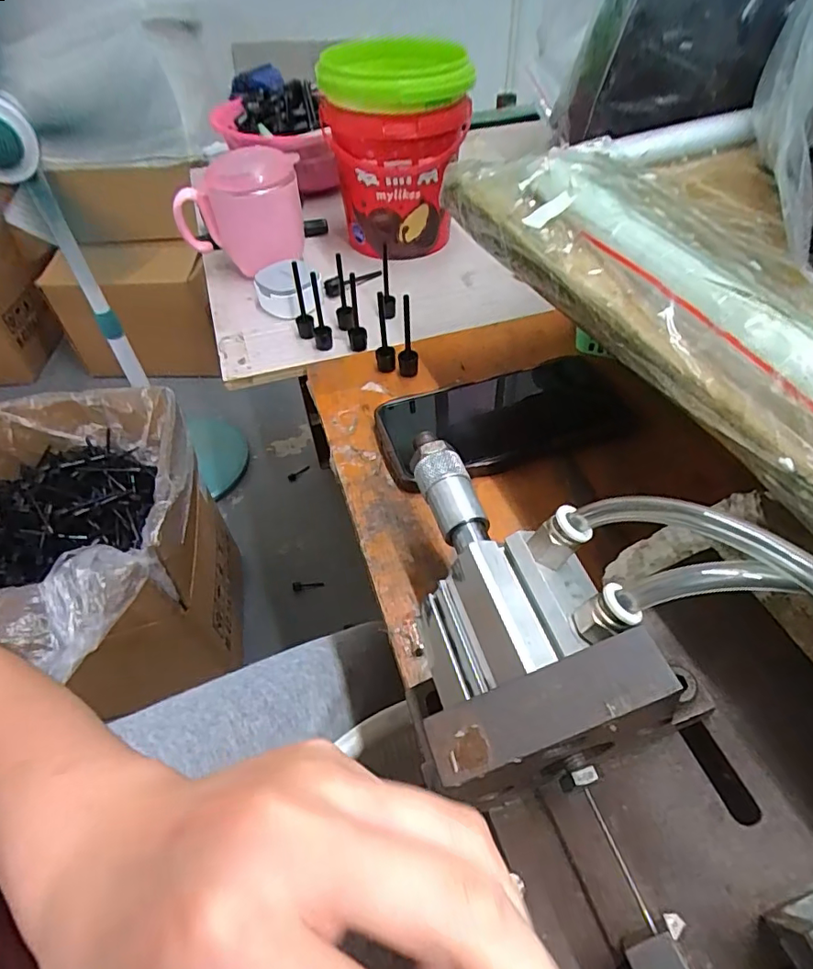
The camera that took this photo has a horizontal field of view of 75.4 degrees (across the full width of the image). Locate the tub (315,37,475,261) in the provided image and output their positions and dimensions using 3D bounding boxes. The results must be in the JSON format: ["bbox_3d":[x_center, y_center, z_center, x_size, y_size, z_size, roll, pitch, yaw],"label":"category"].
[{"bbox_3d":[-0.012,-0.320,0.513,0.127,0.165,0.136,-1,49,1],"label":"tub"}]

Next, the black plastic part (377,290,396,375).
[{"bbox_3d":[-0.016,-0.111,0.392,0.014,0.058,0.019,-3,49,-1],"label":"black plastic part"}]

